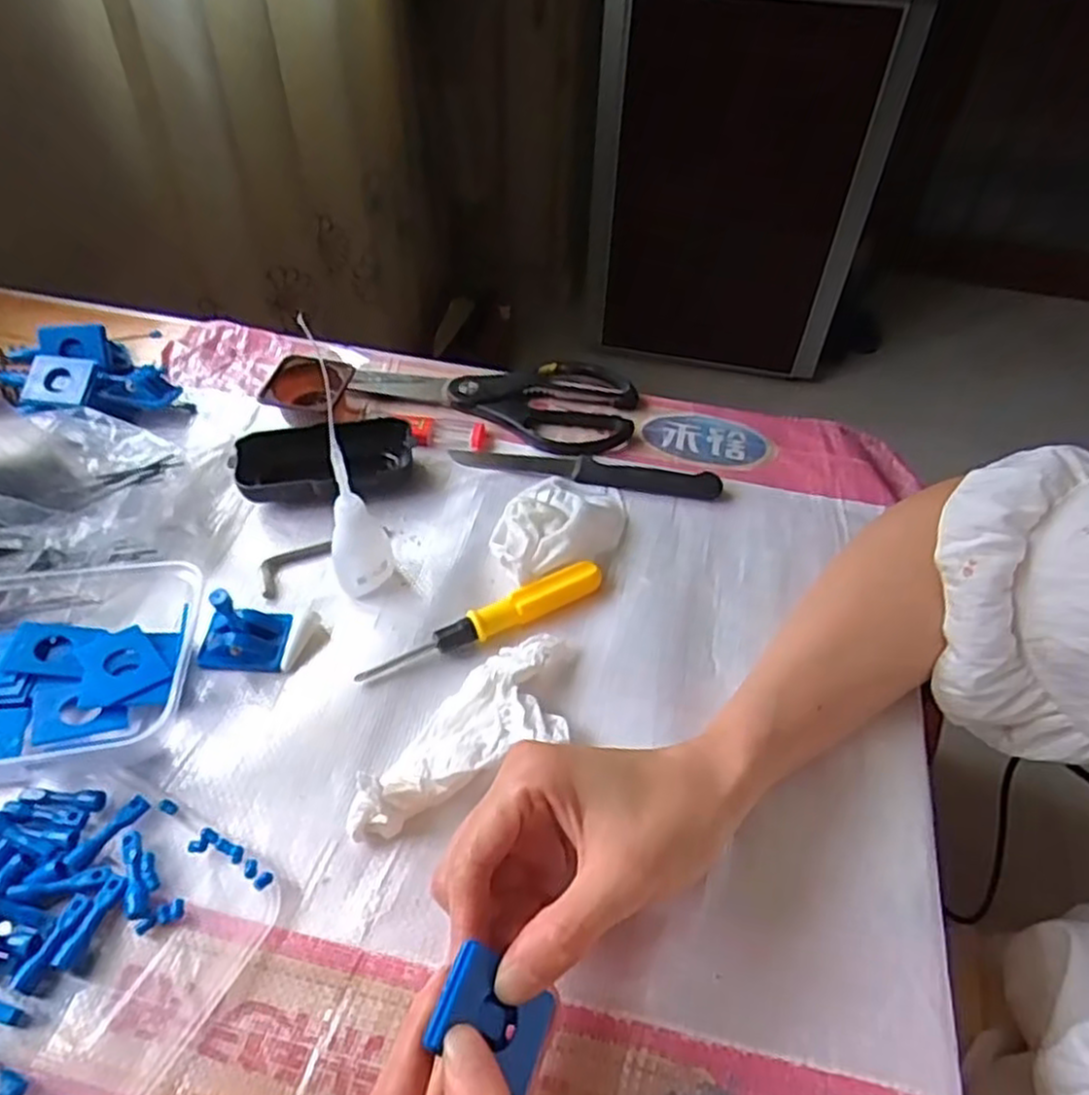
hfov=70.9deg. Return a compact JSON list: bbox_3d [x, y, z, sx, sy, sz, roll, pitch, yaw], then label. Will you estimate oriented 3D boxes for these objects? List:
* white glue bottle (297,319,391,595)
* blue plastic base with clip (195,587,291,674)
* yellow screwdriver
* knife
[{"bbox_3d":[-0.101,-0.031,0.388,0.031,0.144,0.023,-10,50,-11],"label":"white glue bottle"},{"bbox_3d":[-0.158,0.038,0.395,0.044,0.043,0.032,5,48,2],"label":"blue plastic base with clip"},{"bbox_3d":[-0.032,0.041,0.417,0.141,0.014,0.018,-23,53,-21],"label":"yellow screwdriver"},{"bbox_3d":[0.027,-0.051,0.502,0.175,0.005,0.022,6,49,3],"label":"knife"}]

